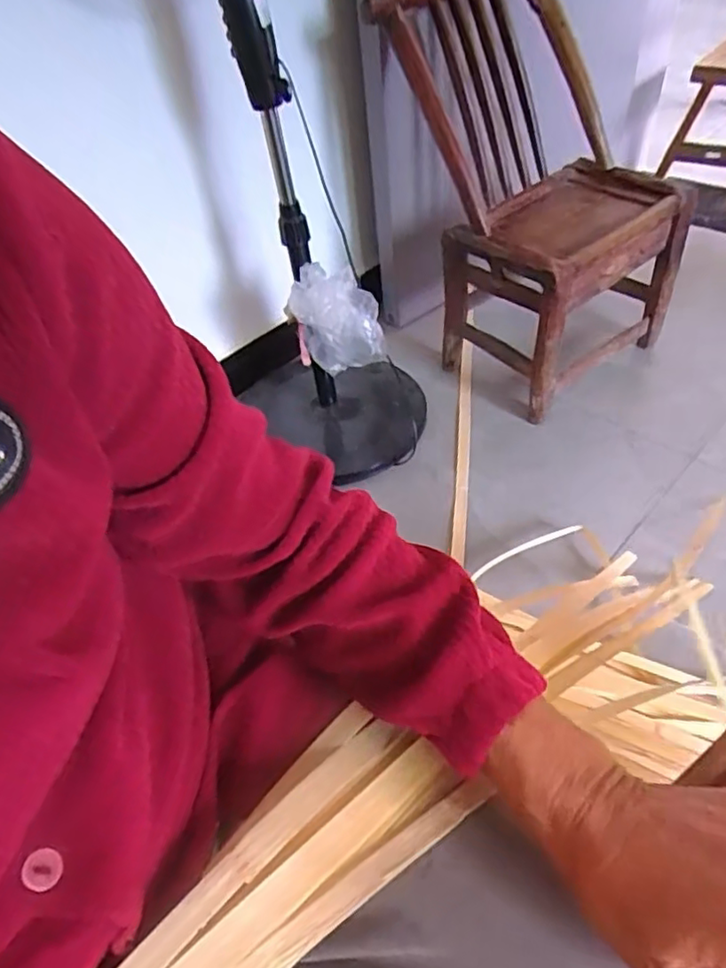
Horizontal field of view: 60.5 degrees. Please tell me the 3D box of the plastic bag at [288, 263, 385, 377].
[{"bbox_3d":[-0.043,-0.269,1.046,0.130,0.155,0.094,-26,49,-16],"label":"plastic bag"}]

